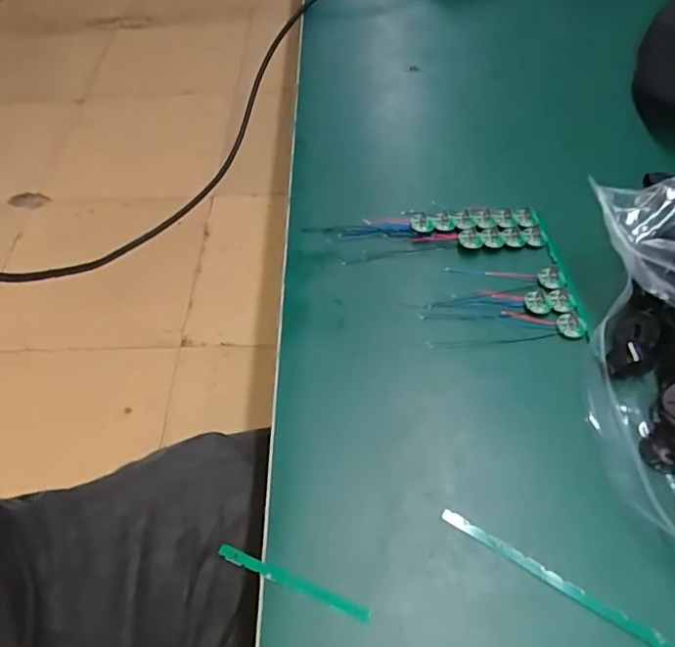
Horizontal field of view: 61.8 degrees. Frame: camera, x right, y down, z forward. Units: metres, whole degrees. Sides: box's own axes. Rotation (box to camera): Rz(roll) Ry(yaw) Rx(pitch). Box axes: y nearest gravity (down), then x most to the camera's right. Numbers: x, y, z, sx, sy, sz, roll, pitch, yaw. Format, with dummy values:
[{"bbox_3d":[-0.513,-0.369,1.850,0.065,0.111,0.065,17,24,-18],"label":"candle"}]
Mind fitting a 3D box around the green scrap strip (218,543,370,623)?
[{"bbox_3d":[-0.020,0.113,0.247,0.072,0.004,0.006,17,56,16],"label":"green scrap strip"}]

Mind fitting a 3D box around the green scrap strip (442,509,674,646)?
[{"bbox_3d":[0.100,0.114,0.242,0.120,0.005,0.006,26,59,22],"label":"green scrap strip"}]

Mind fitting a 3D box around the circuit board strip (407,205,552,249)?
[{"bbox_3d":[0.092,-0.063,0.366,0.082,0.008,0.032,-4,53,1],"label":"circuit board strip"}]

